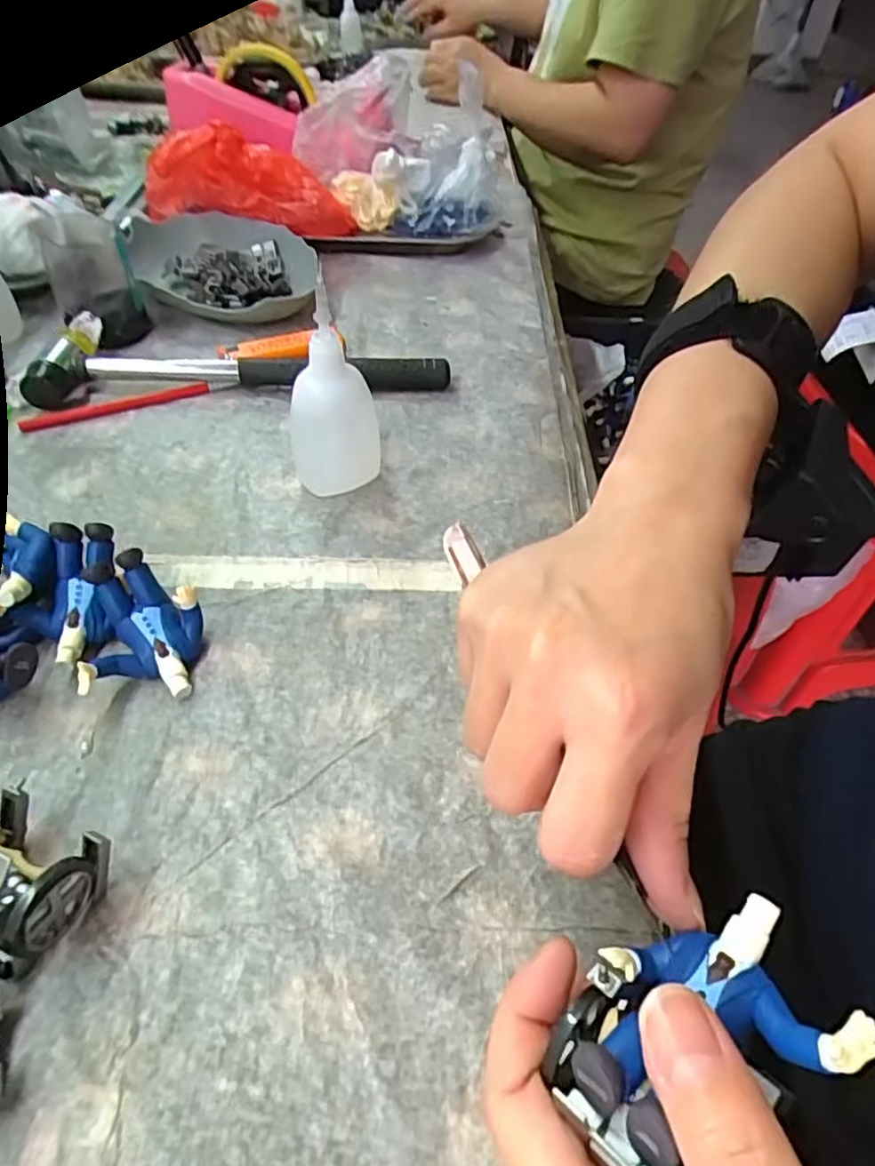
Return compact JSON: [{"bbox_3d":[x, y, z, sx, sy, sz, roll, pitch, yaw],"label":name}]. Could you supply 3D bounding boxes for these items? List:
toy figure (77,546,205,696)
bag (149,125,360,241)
[{"bbox_3d":[-0.118,0.017,0.263,0.040,0.037,0.050,-5,48,-7],"label":"toy figure"},{"bbox_3d":[-0.153,-0.301,0.512,0.167,0.074,0.040,5,47,2],"label":"bag"}]

